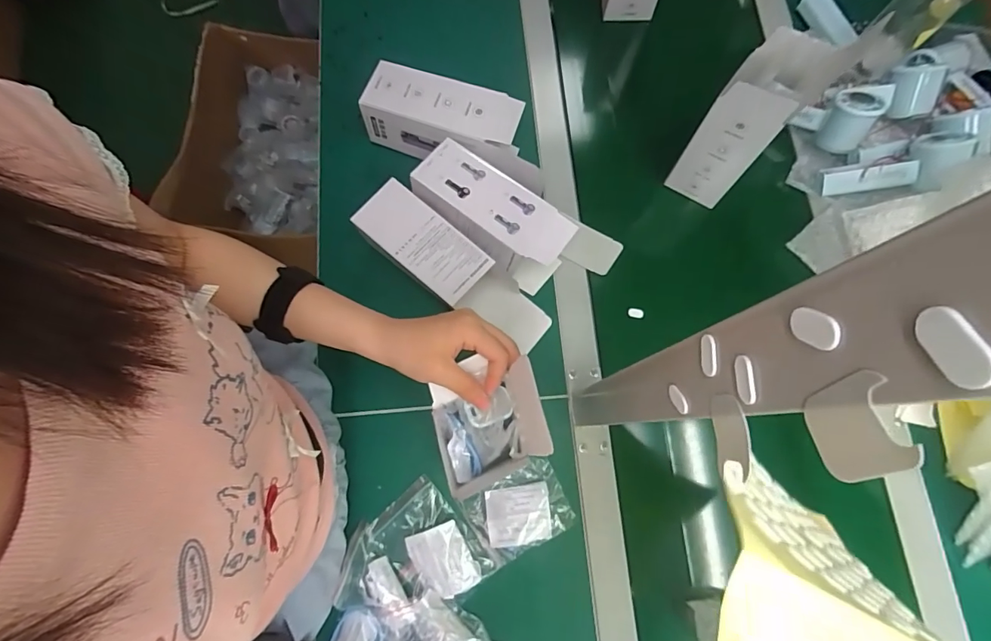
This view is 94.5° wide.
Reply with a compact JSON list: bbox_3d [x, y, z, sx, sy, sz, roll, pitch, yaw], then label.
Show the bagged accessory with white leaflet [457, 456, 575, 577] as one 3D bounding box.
[{"bbox_3d":[0.022,0.213,0.506,0.113,0.013,0.080,-28,77,-5],"label":"bagged accessory with white leaflet"}]

